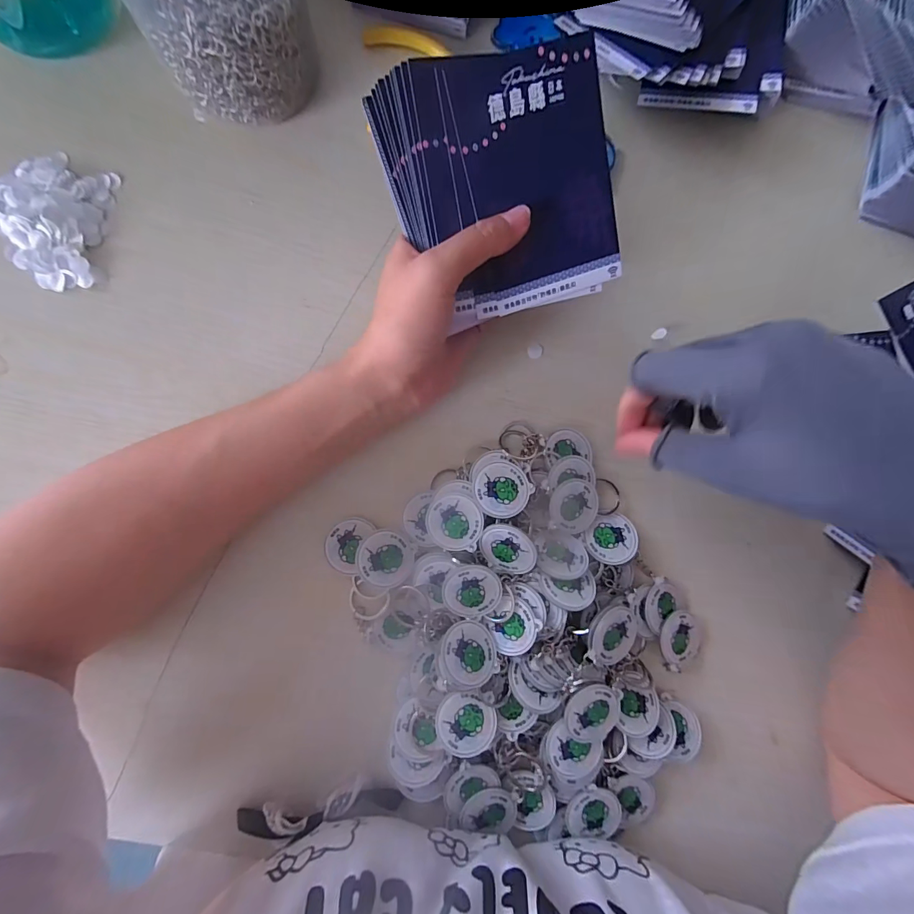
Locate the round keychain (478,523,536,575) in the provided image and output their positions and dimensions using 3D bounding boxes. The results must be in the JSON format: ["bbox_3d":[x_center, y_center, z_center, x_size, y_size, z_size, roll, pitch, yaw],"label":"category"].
[{"bbox_3d":[0.029,0.053,0.238,0.032,0.004,0.032,12,120,22],"label":"round keychain"}]

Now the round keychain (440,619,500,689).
[{"bbox_3d":[0.006,0.109,0.233,0.032,0.004,0.033,15,56,-23],"label":"round keychain"}]

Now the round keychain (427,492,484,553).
[{"bbox_3d":[-0.001,0.038,0.245,0.032,0.004,0.032,0,89,7],"label":"round keychain"}]

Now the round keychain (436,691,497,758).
[{"bbox_3d":[0.005,0.148,0.233,0.032,0.010,0.031,0,89,-5],"label":"round keychain"}]

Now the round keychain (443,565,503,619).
[{"bbox_3d":[0.009,0.077,0.237,0.032,0.007,0.031,0,89,-5],"label":"round keychain"}]

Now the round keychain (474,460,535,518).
[{"bbox_3d":[0.026,0.019,0.244,0.032,0.004,0.033,2,74,-8],"label":"round keychain"}]

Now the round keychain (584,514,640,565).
[{"bbox_3d":[0.098,0.051,0.261,0.028,0.010,0.031,42,86,-3],"label":"round keychain"}]

